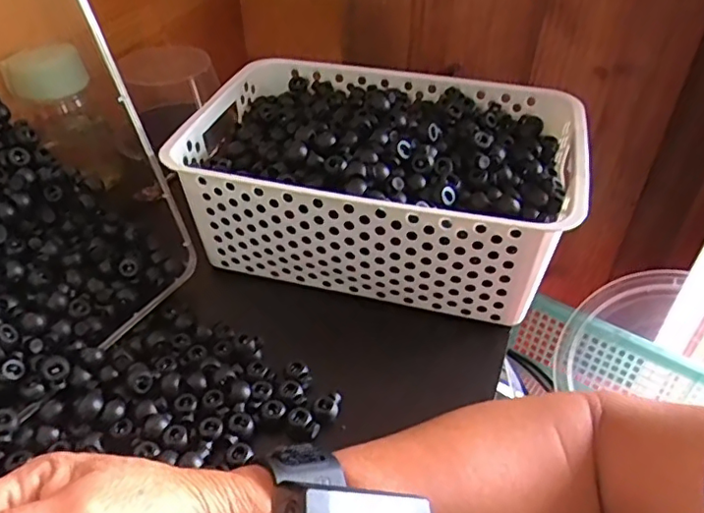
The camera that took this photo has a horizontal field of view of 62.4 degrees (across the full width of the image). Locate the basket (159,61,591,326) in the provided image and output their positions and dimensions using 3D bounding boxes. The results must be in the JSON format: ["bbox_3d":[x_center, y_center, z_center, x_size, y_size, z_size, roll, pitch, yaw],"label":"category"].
[{"bbox_3d":[0.026,-0.071,0.498,0.301,0.104,0.210,12,42,13],"label":"basket"}]

